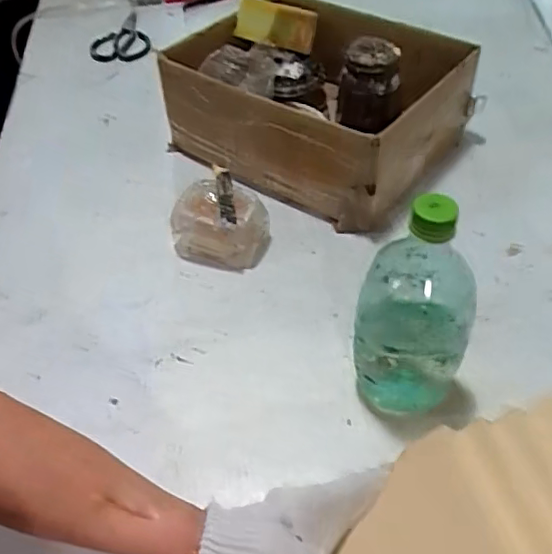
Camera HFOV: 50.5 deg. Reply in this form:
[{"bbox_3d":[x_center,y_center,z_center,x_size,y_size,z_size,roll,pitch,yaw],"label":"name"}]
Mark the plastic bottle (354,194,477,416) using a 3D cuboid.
[{"bbox_3d":[0.108,0.026,0.451,0.081,0.204,0.068,15,49,15],"label":"plastic bottle"}]

